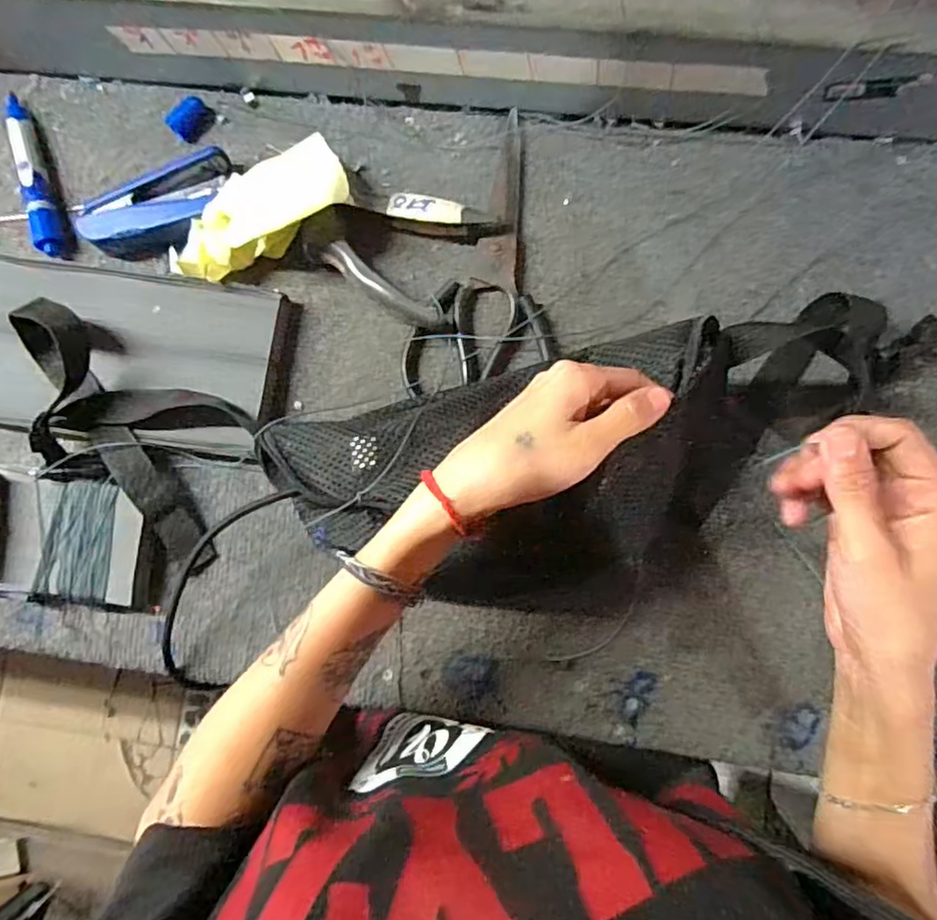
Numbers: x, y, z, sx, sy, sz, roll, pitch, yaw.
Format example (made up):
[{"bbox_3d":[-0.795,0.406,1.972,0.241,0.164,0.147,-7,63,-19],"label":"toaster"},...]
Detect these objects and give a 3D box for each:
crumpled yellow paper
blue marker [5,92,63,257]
[{"bbox_3d":[-0.137,-0.161,0.415,0.128,0.030,0.043,-27,82,16],"label":"crumpled yellow paper"},{"bbox_3d":[-0.313,-0.208,0.450,0.017,0.020,0.125,-17,83,2],"label":"blue marker"}]

